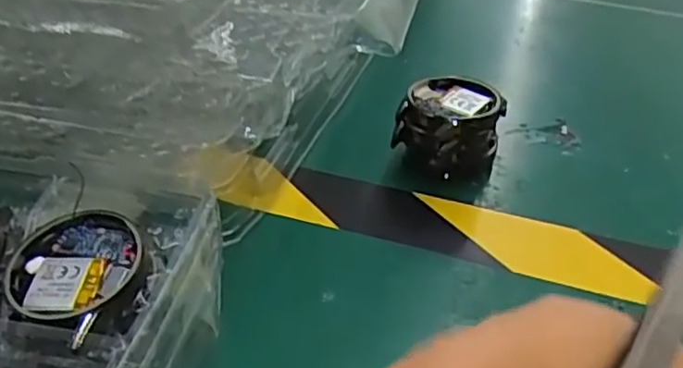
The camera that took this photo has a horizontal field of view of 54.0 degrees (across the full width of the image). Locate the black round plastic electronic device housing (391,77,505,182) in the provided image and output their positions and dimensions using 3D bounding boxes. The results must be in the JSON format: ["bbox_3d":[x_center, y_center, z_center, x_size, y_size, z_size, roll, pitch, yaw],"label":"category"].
[{"bbox_3d":[0.053,-0.024,0.336,0.046,0.043,0.046,3,38,-2],"label":"black round plastic electronic device housing"}]

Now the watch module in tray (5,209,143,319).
[{"bbox_3d":[-0.089,0.027,0.226,0.042,0.015,0.039,-11,40,-18],"label":"watch module in tray"}]

